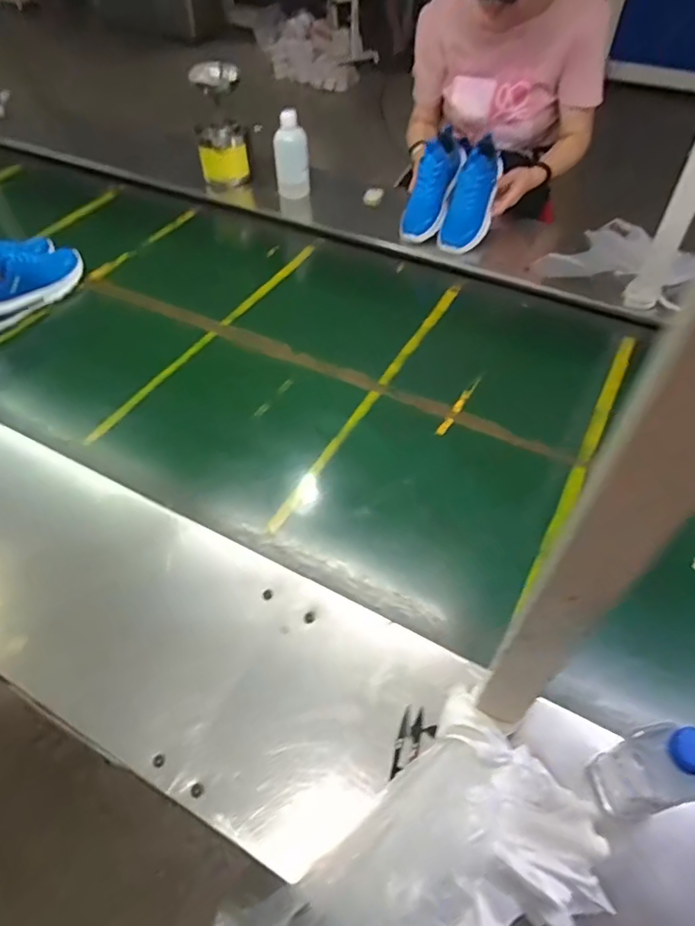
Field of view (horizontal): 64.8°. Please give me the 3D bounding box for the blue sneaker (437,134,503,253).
[{"bbox_3d":[0.269,-0.561,1.161,0.081,0.228,0.104,25,16,19],"label":"blue sneaker"}]

